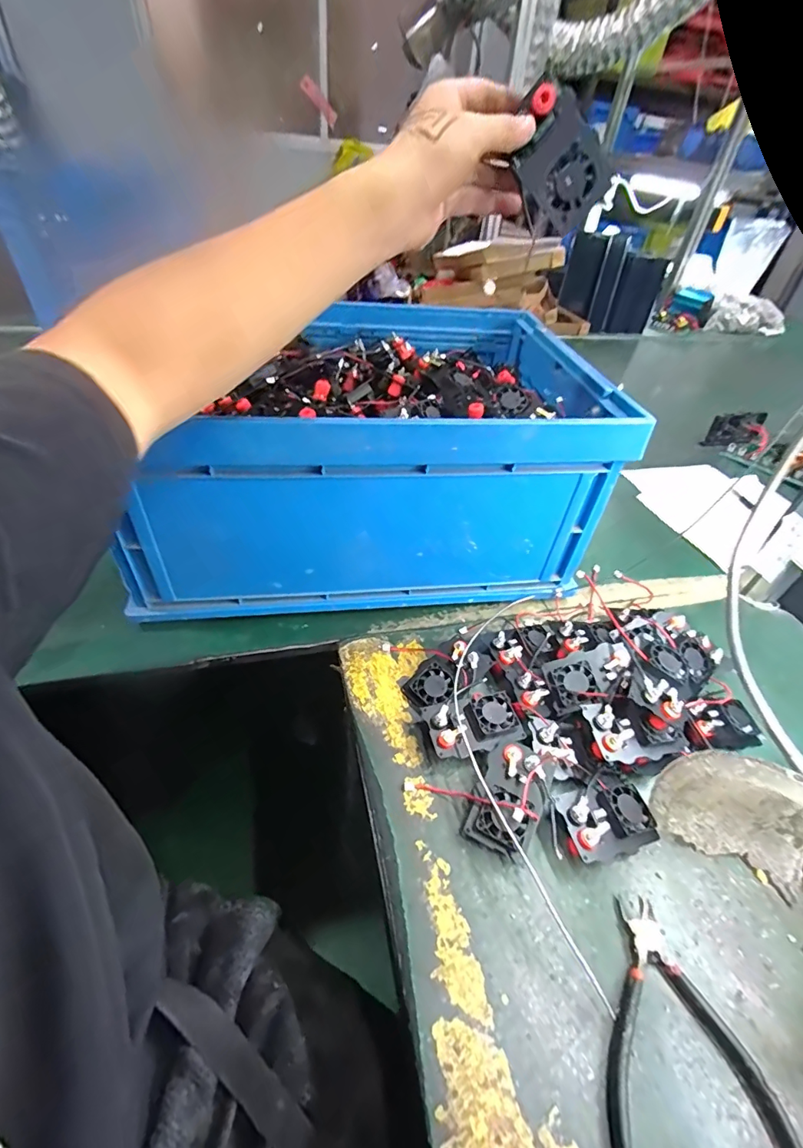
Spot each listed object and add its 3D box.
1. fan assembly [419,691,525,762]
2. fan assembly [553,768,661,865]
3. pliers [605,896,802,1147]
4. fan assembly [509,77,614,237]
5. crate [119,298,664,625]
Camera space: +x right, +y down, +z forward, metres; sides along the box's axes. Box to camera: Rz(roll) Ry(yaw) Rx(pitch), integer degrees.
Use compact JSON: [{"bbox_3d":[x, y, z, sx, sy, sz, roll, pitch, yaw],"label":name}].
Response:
[{"bbox_3d":[0.070,0.152,0.470,0.087,0.028,0.054,-9,46,-17],"label":"fan assembly"},{"bbox_3d":[0.183,0.214,0.421,0.090,0.027,0.064,-13,47,-21],"label":"fan assembly"},{"bbox_3d":[0.190,0.313,0.334,0.115,0.014,0.135,5,44,-3],"label":"pliers"},{"bbox_3d":[0.124,-0.330,0.378,0.094,0.057,0.021,36,22,-32],"label":"fan assembly"},{"bbox_3d":[-0.049,-0.176,0.621,0.518,0.247,0.388,-2,44,-10],"label":"crate"}]

